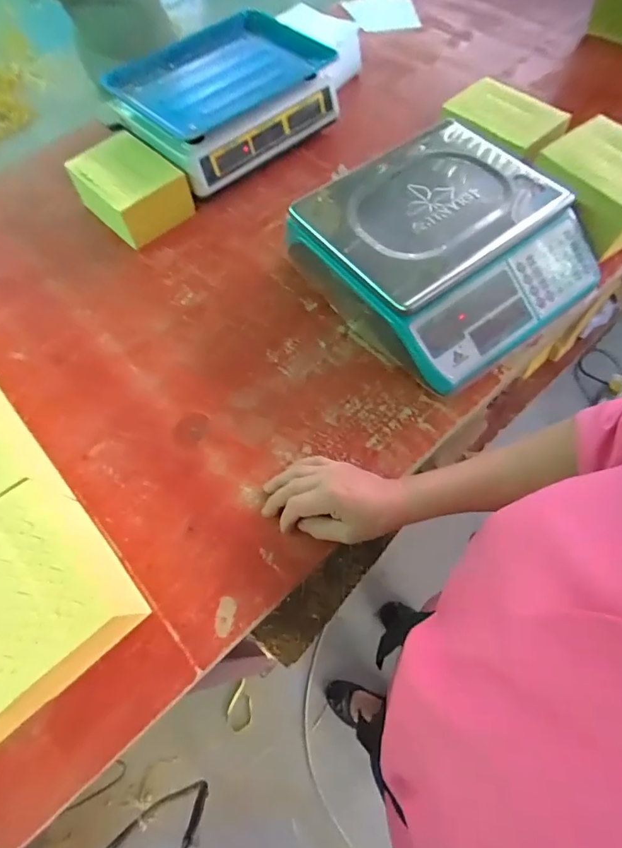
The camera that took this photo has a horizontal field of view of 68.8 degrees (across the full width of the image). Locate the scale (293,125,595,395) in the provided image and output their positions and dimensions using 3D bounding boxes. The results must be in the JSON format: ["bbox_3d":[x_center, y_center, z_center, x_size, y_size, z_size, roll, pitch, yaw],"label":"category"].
[{"bbox_3d":[0.189,-0.238,0.625,0.335,0.117,0.316,-33,68,-14],"label":"scale"}]

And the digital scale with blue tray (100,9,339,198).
[{"bbox_3d":[-0.150,-0.562,0.784,0.250,0.095,0.335,39,71,18],"label":"digital scale with blue tray"}]

